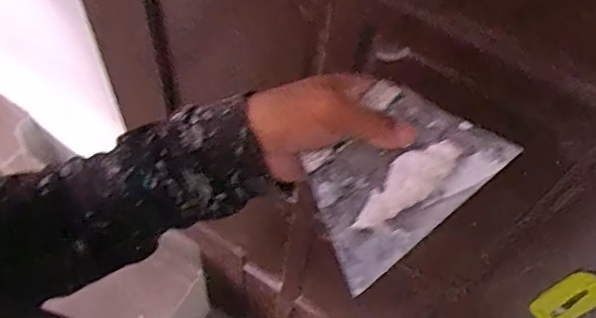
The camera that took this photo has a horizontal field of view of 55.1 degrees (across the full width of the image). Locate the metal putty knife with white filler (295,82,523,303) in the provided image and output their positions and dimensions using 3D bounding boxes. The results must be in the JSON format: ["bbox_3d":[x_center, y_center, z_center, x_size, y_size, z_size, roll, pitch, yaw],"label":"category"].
[{"bbox_3d":[0.064,0.009,0.392,0.140,0.018,0.097,-41,77,-7],"label":"metal putty knife with white filler"}]

